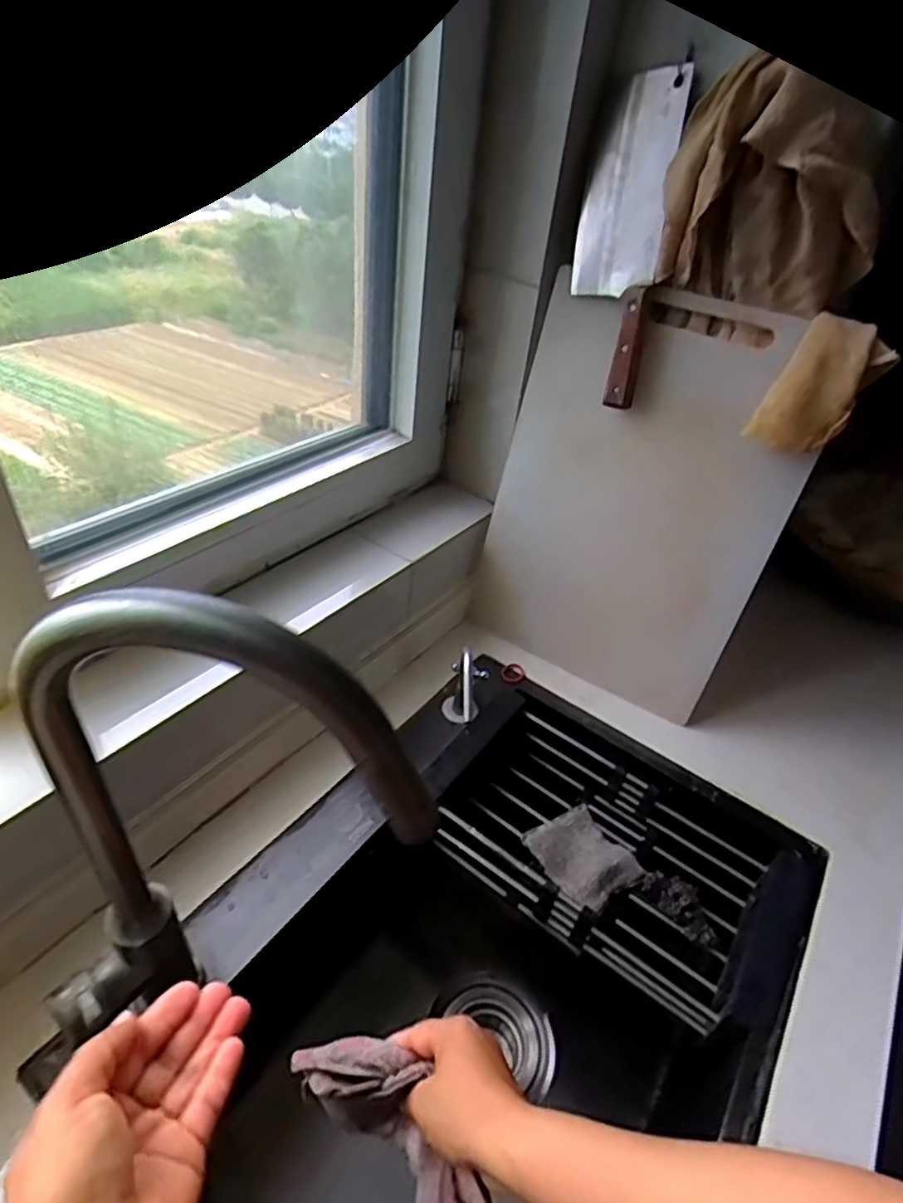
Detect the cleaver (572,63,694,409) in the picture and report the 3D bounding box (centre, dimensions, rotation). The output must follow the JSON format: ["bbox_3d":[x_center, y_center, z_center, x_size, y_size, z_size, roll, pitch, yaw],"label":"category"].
[{"bbox_3d":[0.169,-0.358,0.646,0.016,0.290,0.103,-16,27,-42],"label":"cleaver"}]

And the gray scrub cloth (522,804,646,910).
[{"bbox_3d":[0.147,0.283,0.704,0.094,0.023,0.104,-18,45,-29],"label":"gray scrub cloth"}]

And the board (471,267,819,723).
[{"bbox_3d":[0.194,-0.106,0.722,0.319,0.445,0.028,29,37,27],"label":"board"}]

